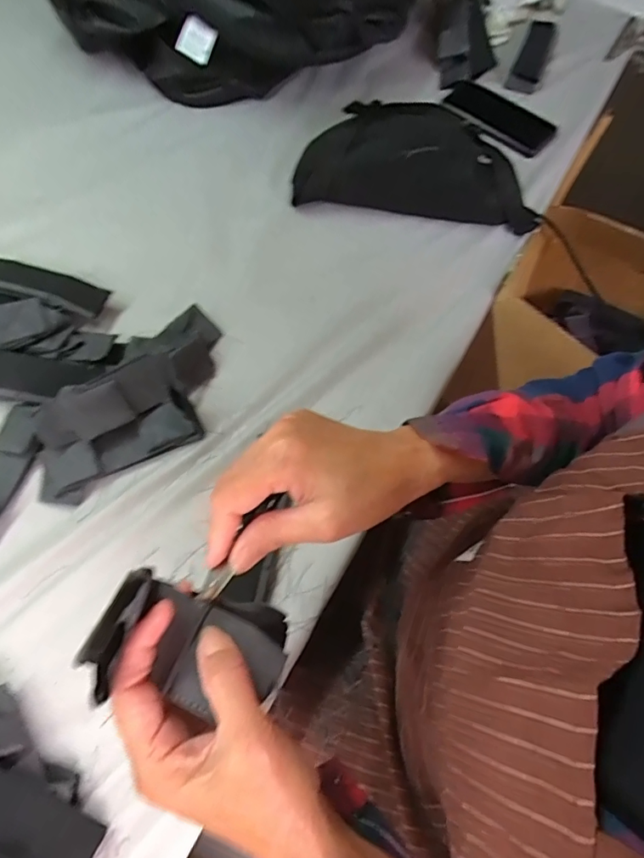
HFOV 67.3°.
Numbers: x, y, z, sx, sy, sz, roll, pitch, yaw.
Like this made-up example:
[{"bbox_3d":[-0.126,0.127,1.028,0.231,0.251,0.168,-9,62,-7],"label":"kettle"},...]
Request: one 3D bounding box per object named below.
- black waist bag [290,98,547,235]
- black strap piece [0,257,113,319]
[{"bbox_3d":[0.128,-0.352,0.619,0.307,0.065,0.171,14,67,6],"label":"black waist bag"},{"bbox_3d":[-0.333,-0.167,0.553,0.175,0.028,0.048,17,67,8],"label":"black strap piece"}]

